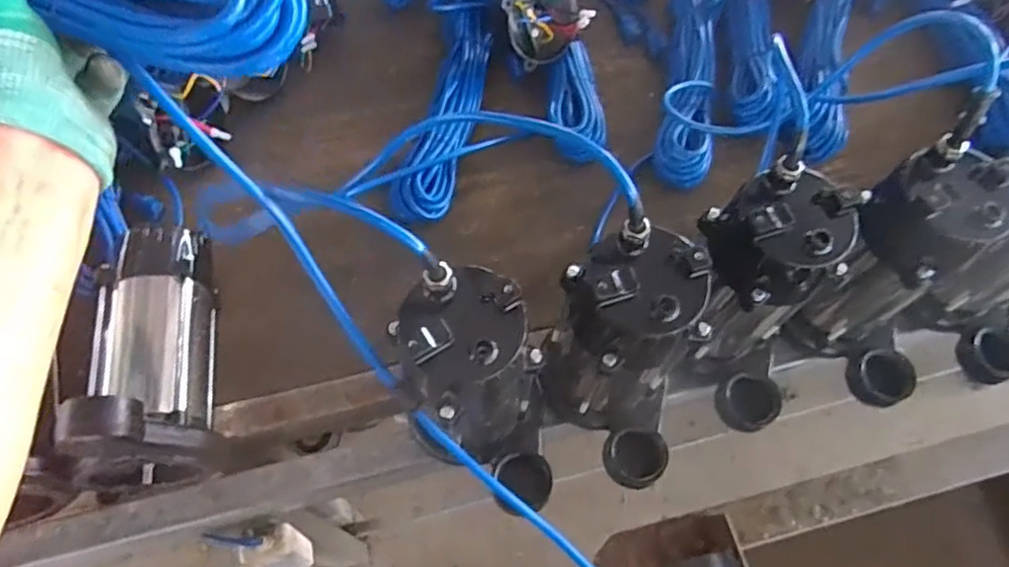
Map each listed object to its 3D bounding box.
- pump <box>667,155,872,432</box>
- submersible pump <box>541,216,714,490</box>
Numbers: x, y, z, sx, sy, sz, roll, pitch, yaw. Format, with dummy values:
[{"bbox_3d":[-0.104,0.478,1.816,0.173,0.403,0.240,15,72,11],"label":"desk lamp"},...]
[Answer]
[{"bbox_3d":[0.214,0.028,0.547,0.109,0.230,0.138,2,64,0],"label":"pump"},{"bbox_3d":[0.102,0.073,0.519,0.111,0.228,0.142,-2,64,-3],"label":"submersible pump"}]

